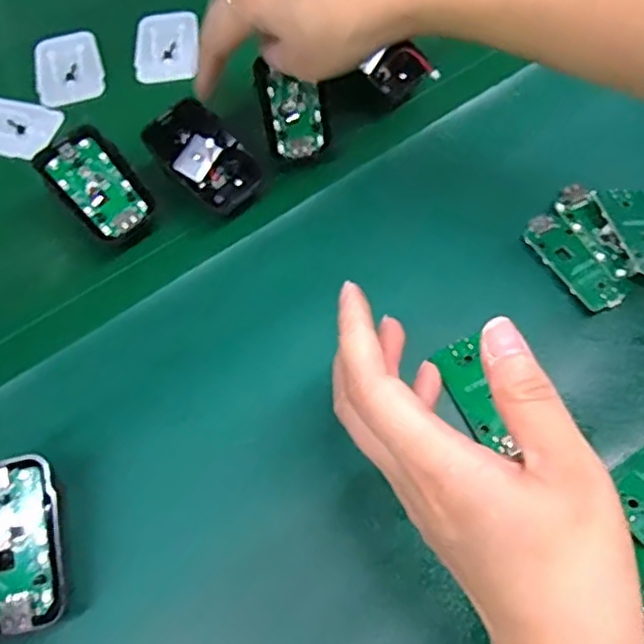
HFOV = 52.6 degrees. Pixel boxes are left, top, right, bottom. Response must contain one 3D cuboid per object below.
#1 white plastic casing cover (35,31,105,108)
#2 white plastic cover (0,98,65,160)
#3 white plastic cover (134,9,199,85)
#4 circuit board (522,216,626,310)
[{"bbox_3d":[-0.179,-0.179,0.459,0.046,0.007,0.067,-16,62,-7],"label":"white plastic casing cover"},{"bbox_3d":[-0.209,-0.131,0.432,0.065,0.007,0.042,13,63,9],"label":"white plastic cover"},{"bbox_3d":[-0.111,-0.198,0.466,0.044,0.007,0.064,-6,61,-1],"label":"white plastic cover"},{"bbox_3d":[0.137,-0.032,0.356,0.027,0.009,0.063,-31,65,-14],"label":"circuit board"}]

